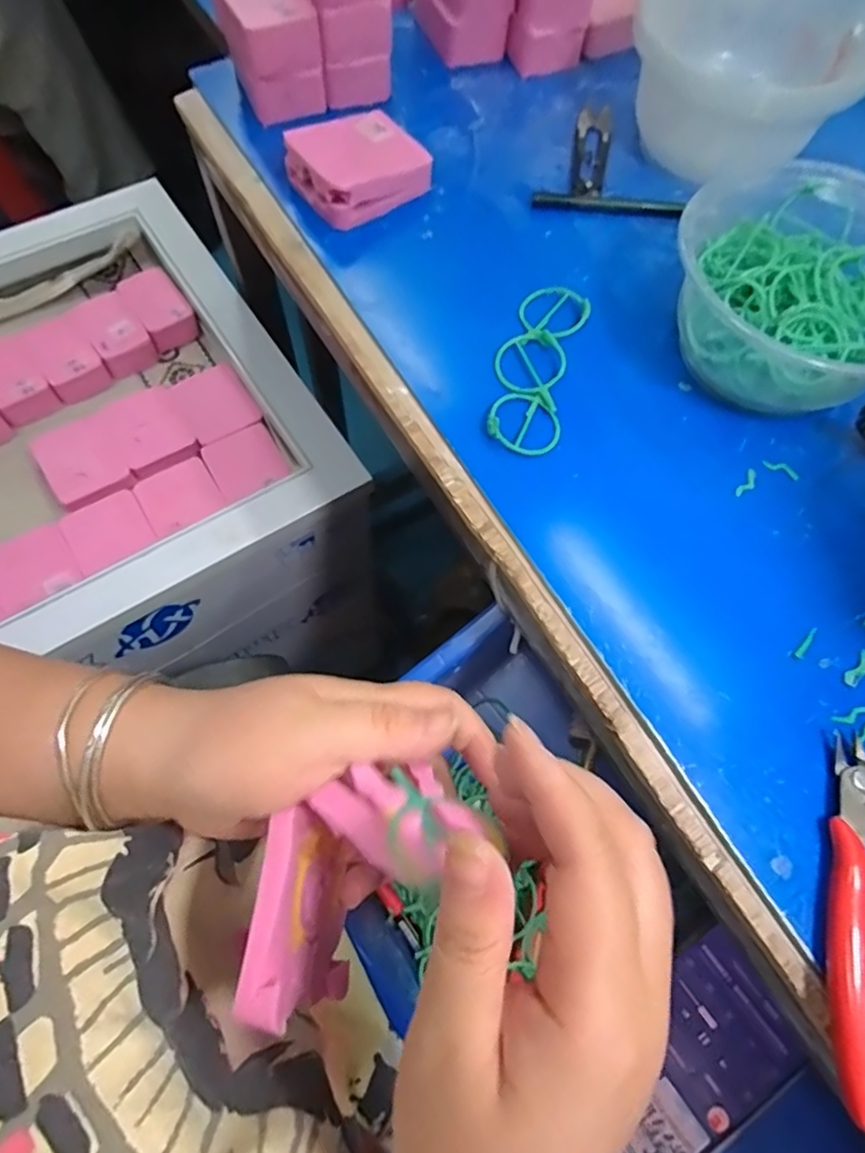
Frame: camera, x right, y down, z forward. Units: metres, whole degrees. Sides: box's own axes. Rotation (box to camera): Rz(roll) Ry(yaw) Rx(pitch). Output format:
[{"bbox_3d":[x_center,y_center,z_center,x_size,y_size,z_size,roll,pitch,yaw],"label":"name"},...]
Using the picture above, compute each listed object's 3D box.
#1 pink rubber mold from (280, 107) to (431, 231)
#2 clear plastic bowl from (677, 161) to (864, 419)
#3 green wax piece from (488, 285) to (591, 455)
[{"bbox_3d":[-0.044,-0.244,0.362,0.070,0.033,0.056,-35,72,-14],"label":"pink rubber mold"},{"bbox_3d":[0.187,-0.143,0.308,0.133,0.059,0.120,41,73,15],"label":"clear plastic bowl"},{"bbox_3d":[0.054,-0.112,0.317,0.040,0.009,0.111,14,68,5],"label":"green wax piece"}]

